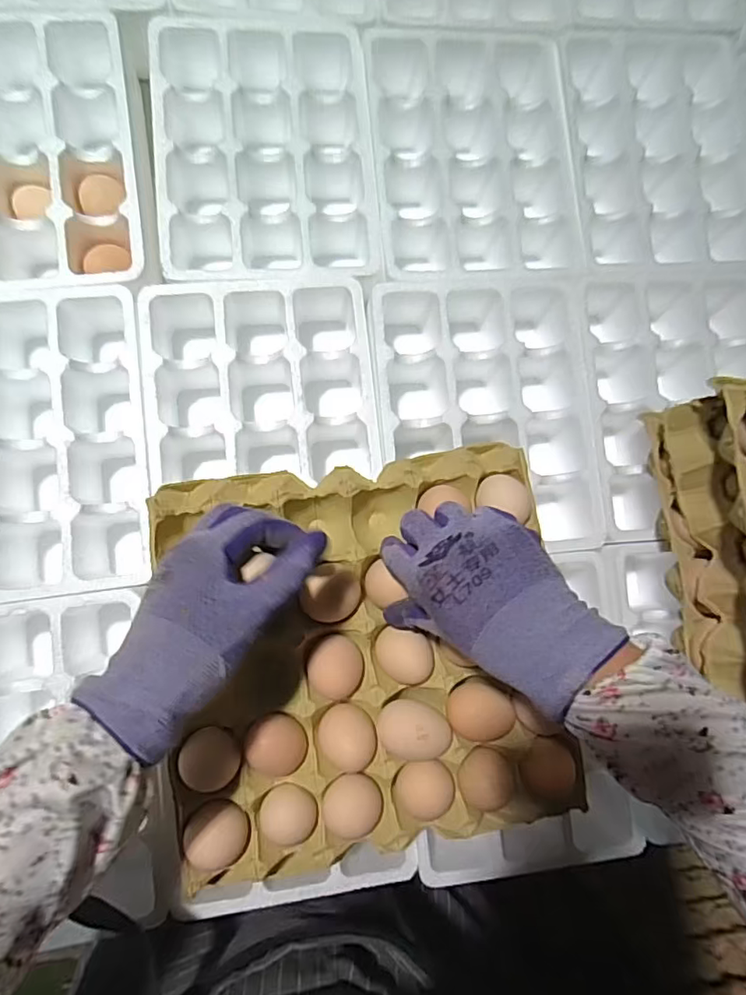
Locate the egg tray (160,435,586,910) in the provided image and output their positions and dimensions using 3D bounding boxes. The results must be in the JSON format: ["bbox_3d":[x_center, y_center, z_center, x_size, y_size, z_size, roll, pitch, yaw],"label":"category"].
[{"bbox_3d":[-0.007,0.117,0.397,0.284,0.047,0.294,-7,85,-7],"label":"egg tray"}]

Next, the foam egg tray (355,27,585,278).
[{"bbox_3d":[0.090,-0.318,0.516,0.187,0.066,0.242,-4,84,-8],"label":"foam egg tray"}]

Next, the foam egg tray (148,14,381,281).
[{"bbox_3d":[-0.098,-0.306,0.500,0.188,0.061,0.241,-4,84,-8],"label":"foam egg tray"}]

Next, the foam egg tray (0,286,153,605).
[{"bbox_3d":[-0.279,-0.042,0.454,0.188,0.067,0.248,-5,85,-8],"label":"foam egg tray"}]

